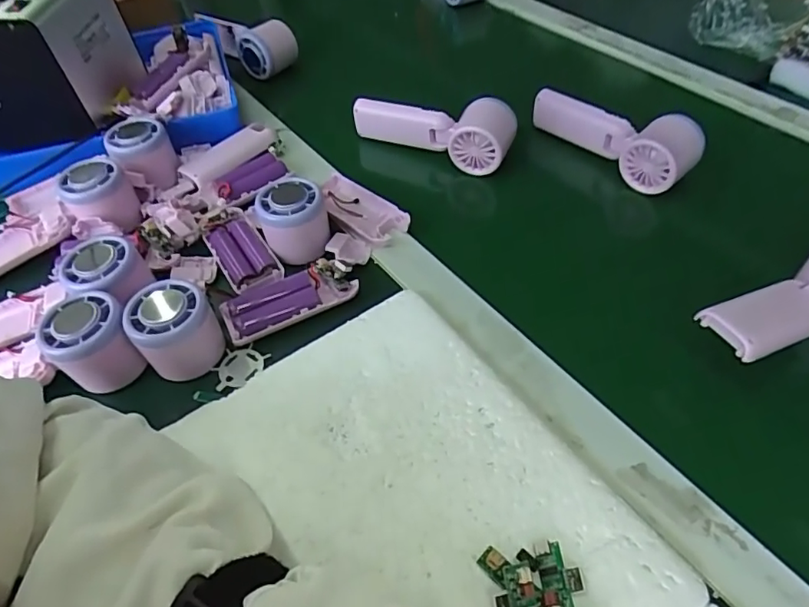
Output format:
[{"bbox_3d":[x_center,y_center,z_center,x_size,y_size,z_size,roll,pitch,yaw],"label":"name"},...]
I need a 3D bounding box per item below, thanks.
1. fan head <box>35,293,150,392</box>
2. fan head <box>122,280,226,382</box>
[{"bbox_3d":[-0.222,0.027,0.379,0.056,0.048,0.059,-2,51,2],"label":"fan head"},{"bbox_3d":[-0.166,0.017,0.385,0.057,0.047,0.053,-31,56,-19],"label":"fan head"}]

